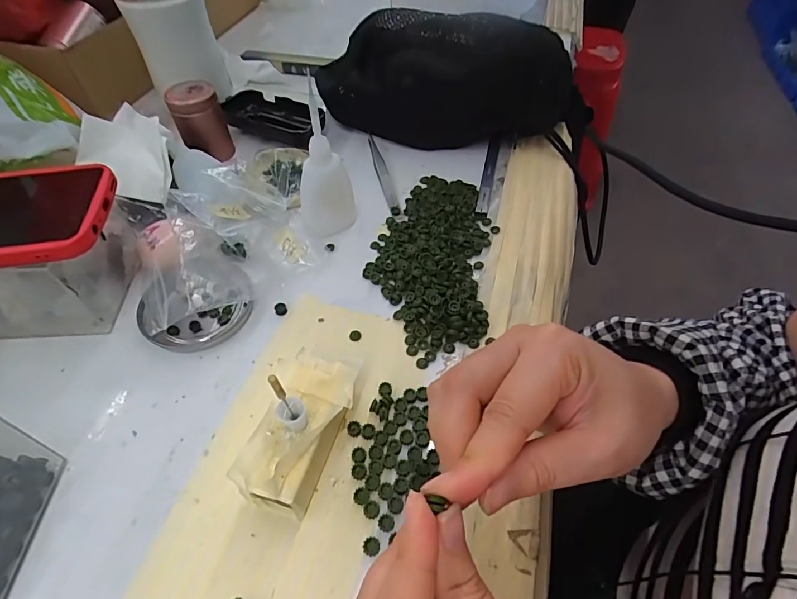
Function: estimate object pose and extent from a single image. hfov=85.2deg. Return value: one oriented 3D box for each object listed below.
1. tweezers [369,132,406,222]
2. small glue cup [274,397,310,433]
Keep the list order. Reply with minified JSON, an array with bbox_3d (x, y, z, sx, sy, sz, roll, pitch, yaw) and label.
[{"bbox_3d":[-0.016,-0.124,0.416,0.011,0.006,0.134,-13,54,-9],"label":"tweezers"},{"bbox_3d":[-0.056,0.061,0.230,0.015,0.016,0.013,-27,57,-19],"label":"small glue cup"}]

